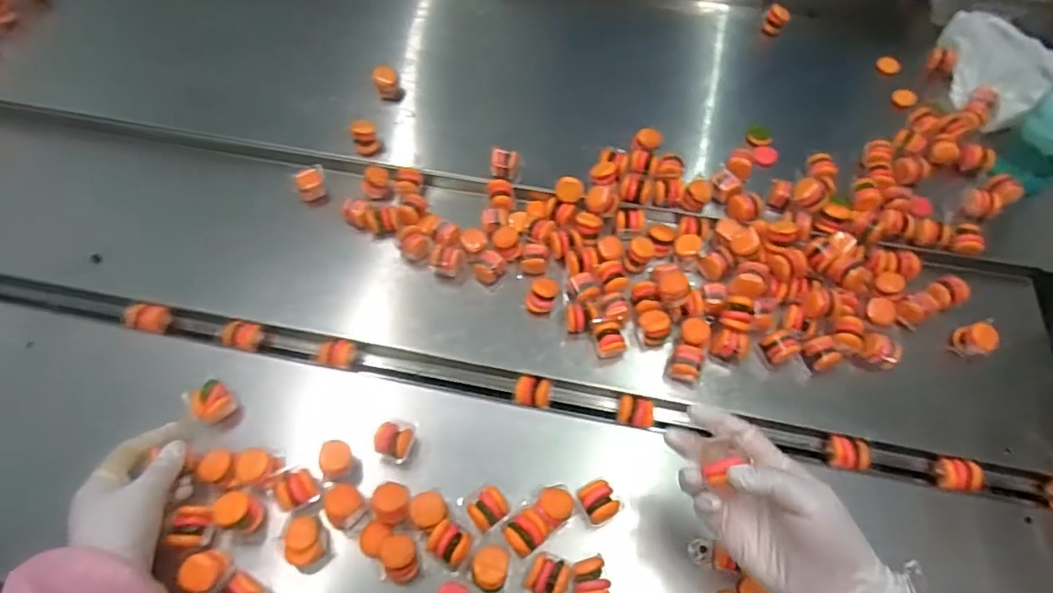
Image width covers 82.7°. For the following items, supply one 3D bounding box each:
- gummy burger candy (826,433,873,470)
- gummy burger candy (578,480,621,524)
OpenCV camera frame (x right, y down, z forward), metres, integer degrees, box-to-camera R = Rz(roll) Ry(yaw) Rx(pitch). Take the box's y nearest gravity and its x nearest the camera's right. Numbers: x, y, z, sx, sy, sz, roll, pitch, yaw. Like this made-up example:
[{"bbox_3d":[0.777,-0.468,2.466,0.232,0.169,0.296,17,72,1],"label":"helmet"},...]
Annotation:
[{"bbox_3d":[0.306,0.152,0.574,0.035,0.031,0.031,7,57,5],"label":"gummy burger candy"},{"bbox_3d":[0.063,0.181,0.523,0.030,0.027,0.032,-24,59,-15],"label":"gummy burger candy"}]

